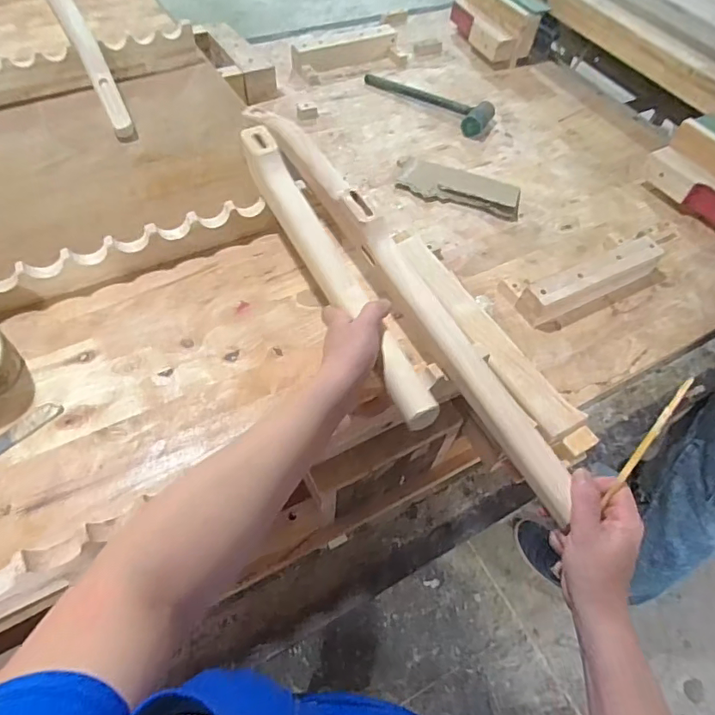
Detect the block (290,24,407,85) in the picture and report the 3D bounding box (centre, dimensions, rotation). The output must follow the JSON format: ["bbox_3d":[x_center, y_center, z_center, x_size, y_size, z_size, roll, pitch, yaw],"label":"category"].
[{"bbox_3d":[-0.017,-0.763,1.266,0.286,0.057,0.110,-25,61,-19],"label":"block"}]

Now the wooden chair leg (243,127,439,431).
[{"bbox_3d":[-0.035,-0.103,0.532,0.038,0.029,0.412,-22,65,-18],"label":"wooden chair leg"}]

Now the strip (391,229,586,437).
[{"bbox_3d":[0.164,-0.045,0.678,0.056,0.015,0.351,-26,62,-20],"label":"strip"}]

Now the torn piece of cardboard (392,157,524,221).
[{"bbox_3d":[0.209,-0.356,1.035,0.254,0.014,0.115,18,57,8],"label":"torn piece of cardboard"}]

